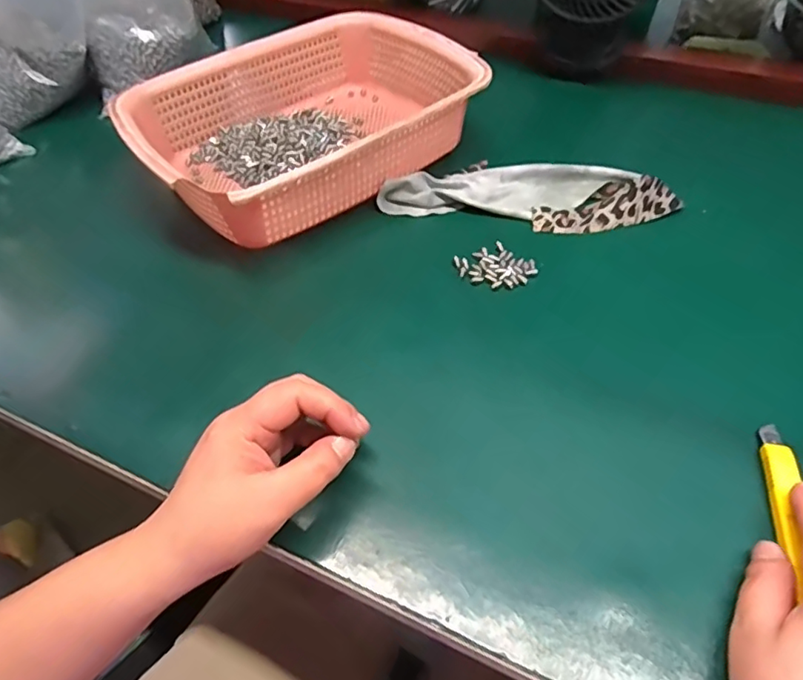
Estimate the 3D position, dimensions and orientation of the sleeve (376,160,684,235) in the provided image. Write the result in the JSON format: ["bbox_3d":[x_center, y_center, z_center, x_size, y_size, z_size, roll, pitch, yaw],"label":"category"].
[{"bbox_3d":[0.109,-0.131,0.497,0.243,0.019,0.072,7,52,8],"label":"sleeve"}]

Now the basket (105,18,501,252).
[{"bbox_3d":[-0.087,-0.197,0.522,0.283,0.074,0.209,-32,57,-21],"label":"basket"}]

